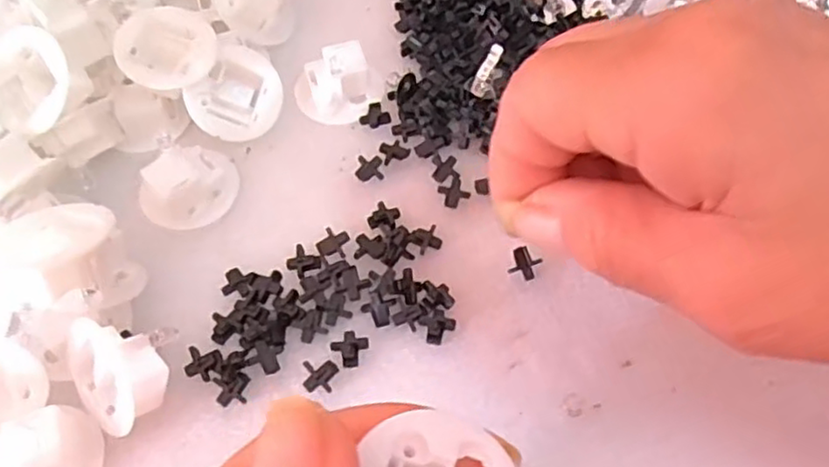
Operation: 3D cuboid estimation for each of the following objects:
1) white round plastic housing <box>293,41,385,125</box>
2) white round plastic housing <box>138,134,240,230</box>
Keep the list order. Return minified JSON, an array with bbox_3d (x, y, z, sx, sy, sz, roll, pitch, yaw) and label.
[{"bbox_3d":[-0.027,-0.054,0.249,0.030,0.017,0.026,-9,58,-4],"label":"white round plastic housing"},{"bbox_3d":[-0.075,-0.018,0.229,0.026,0.016,0.030,33,64,20],"label":"white round plastic housing"}]

